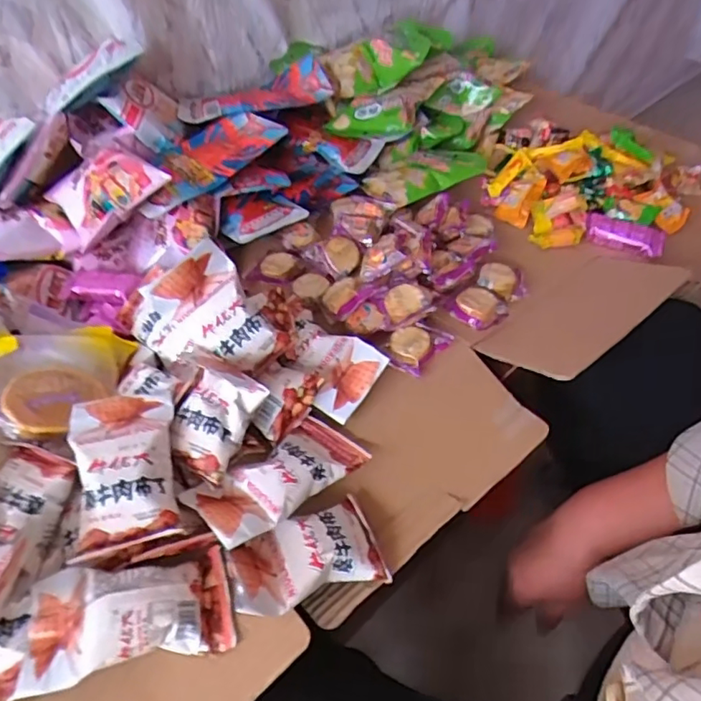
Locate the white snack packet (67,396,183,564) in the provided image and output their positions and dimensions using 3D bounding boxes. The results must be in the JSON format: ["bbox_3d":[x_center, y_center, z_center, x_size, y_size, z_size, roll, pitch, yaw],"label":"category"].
[{"bbox_3d":[-0.175,0.090,0.438,0.072,0.042,0.127,-14,49,-6],"label":"white snack packet"}]

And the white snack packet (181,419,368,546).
[{"bbox_3d":[-0.058,0.101,0.465,0.145,0.027,0.070,-27,49,-38],"label":"white snack packet"}]

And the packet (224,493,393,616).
[{"bbox_3d":[-0.035,0.154,0.430,0.112,0.056,0.071,-21,50,-11],"label":"packet"}]

